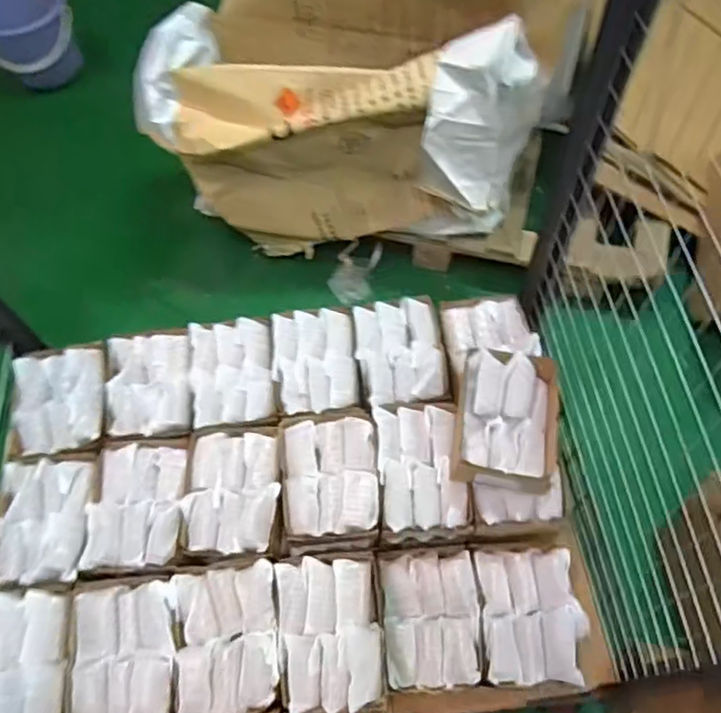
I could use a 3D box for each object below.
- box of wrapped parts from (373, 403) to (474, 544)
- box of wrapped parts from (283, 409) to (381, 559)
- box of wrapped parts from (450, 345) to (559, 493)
[{"bbox_3d":[0.098,0.193,1.058,0.143,0.078,0.217,-5,61,0],"label":"box of wrapped parts"},{"bbox_3d":[-0.050,0.210,1.062,0.163,0.106,0.230,-2,61,1],"label":"box of wrapped parts"},{"bbox_3d":[0.236,0.102,1.014,0.158,0.096,0.218,8,62,7],"label":"box of wrapped parts"}]

